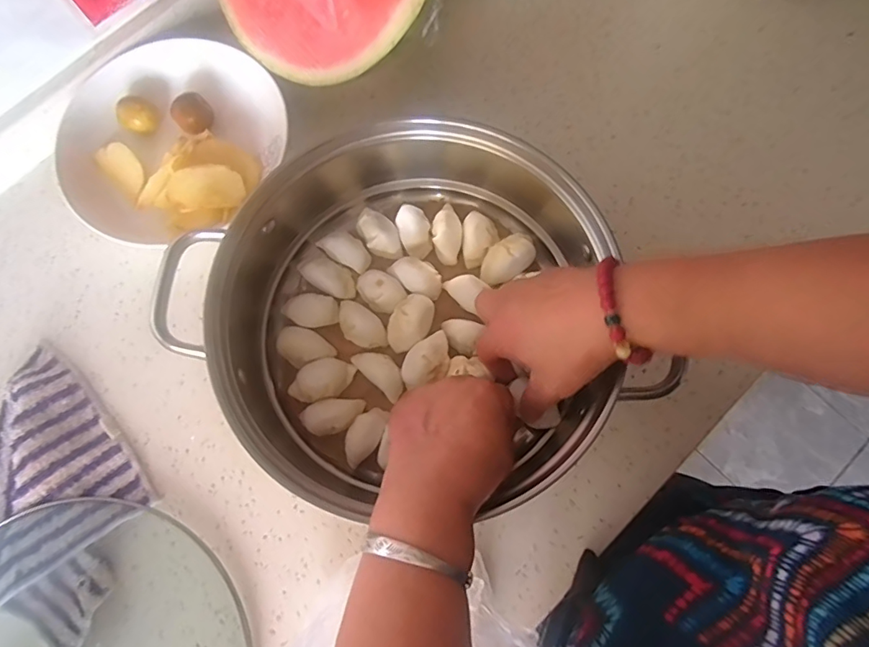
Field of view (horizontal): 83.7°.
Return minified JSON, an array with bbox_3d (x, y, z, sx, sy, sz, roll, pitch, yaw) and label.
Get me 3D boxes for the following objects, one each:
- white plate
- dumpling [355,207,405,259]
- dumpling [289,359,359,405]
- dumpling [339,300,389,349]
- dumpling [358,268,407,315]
[{"bbox_3d":[-0.230,-0.158,0.426,0.172,0.043,0.184,0,76,1],"label":"white plate"},{"bbox_3d":[-0.046,-0.075,0.410,0.027,0.022,0.045,-32,78,-7],"label":"dumpling"},{"bbox_3d":[-0.089,0.044,0.381,0.052,0.020,0.029,-17,76,-3],"label":"dumpling"},{"bbox_3d":[-0.060,0.000,0.391,0.049,0.020,0.028,44,81,11],"label":"dumpling"},{"bbox_3d":[-0.044,-0.027,0.400,0.039,0.018,0.030,42,80,10],"label":"dumpling"}]

